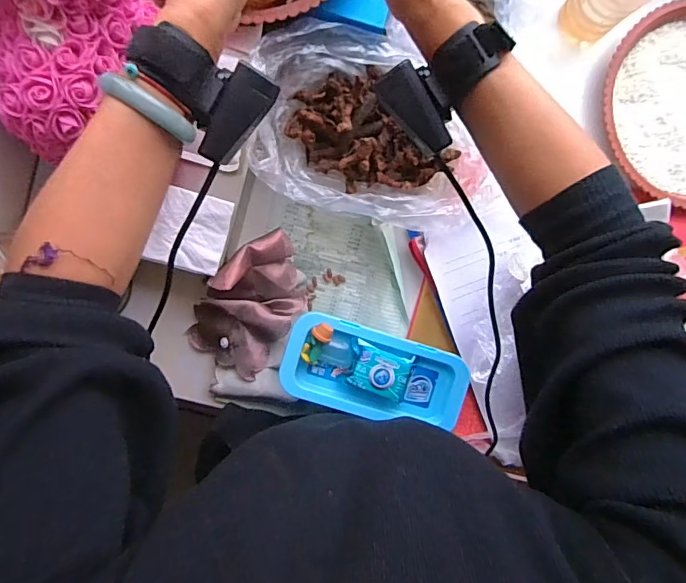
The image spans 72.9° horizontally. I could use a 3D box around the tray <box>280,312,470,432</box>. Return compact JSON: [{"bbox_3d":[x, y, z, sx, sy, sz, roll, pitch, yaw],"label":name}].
[{"bbox_3d":[0.031,0.083,0.455,0.178,0.024,0.087,17,92,-5],"label":"tray"}]

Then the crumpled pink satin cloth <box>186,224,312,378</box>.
[{"bbox_3d":[-0.099,0.012,0.524,0.101,0.072,0.173,37,90,-6],"label":"crumpled pink satin cloth"}]

